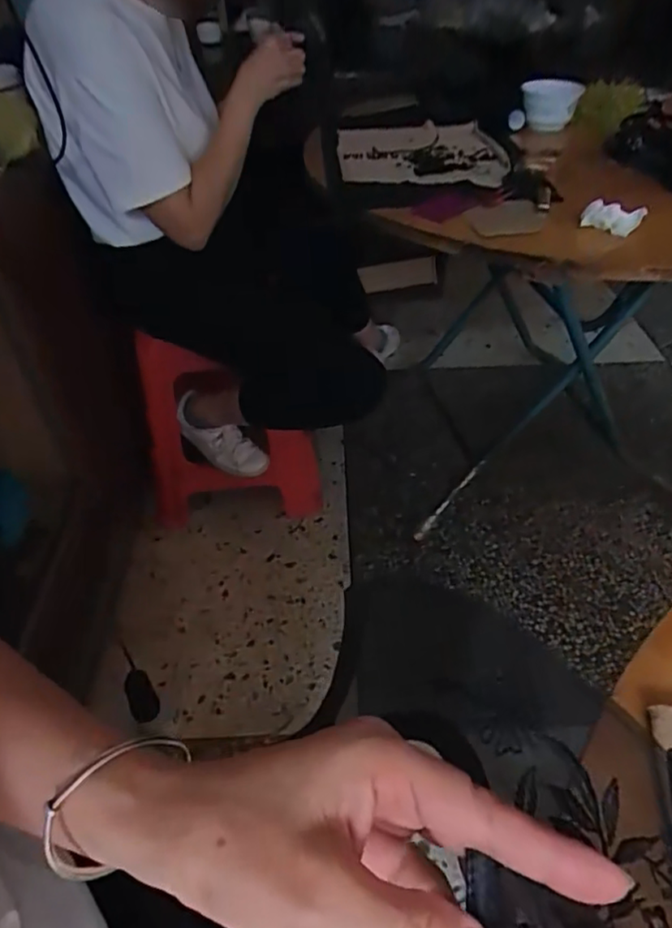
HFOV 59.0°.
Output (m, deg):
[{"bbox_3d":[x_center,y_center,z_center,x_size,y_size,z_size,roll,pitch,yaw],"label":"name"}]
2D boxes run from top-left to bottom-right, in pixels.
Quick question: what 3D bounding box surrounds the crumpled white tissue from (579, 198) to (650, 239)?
[{"bbox_3d":[0.373,-0.331,0.801,0.080,0.038,0.012,10,25,-5],"label":"crumpled white tissue"}]

